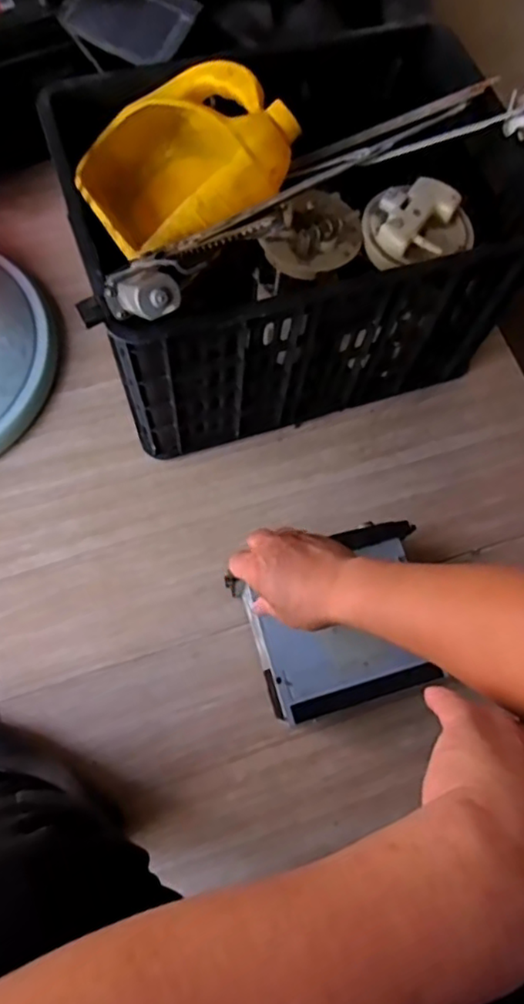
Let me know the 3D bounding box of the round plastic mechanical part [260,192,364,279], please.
[{"bbox_3d":[0.062,-0.299,0.688,0.090,0.042,0.107,40,72,10],"label":"round plastic mechanical part"}]

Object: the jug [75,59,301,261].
[{"bbox_3d":[-0.086,-0.374,0.693,0.237,0.113,0.210,-31,60,16],"label":"jug"}]

